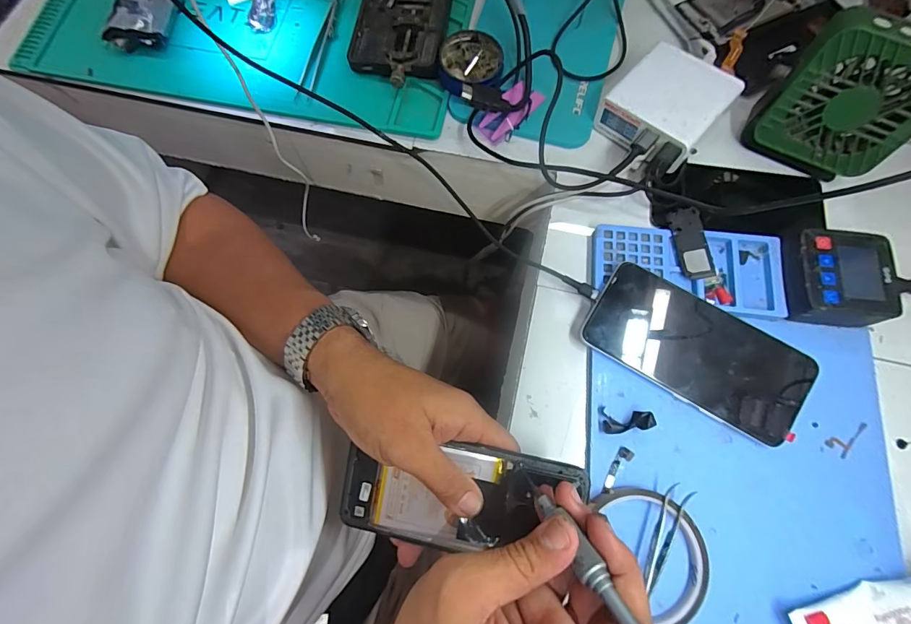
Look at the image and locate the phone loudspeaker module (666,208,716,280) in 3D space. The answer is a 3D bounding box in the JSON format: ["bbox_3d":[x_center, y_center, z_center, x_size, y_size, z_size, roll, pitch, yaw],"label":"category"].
[{"bbox_3d":[0.197,-0.058,0.345,0.024,0.004,0.064,-11,70,18],"label":"phone loudspeaker module"}]

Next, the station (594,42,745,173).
[{"bbox_3d":[0.190,-0.186,0.373,0.088,0.042,0.101,43,80,11],"label":"station"}]

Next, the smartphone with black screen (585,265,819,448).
[{"bbox_3d":[0.186,0.029,0.320,0.164,0.009,0.077,31,87,12],"label":"smartphone with black screen"}]

